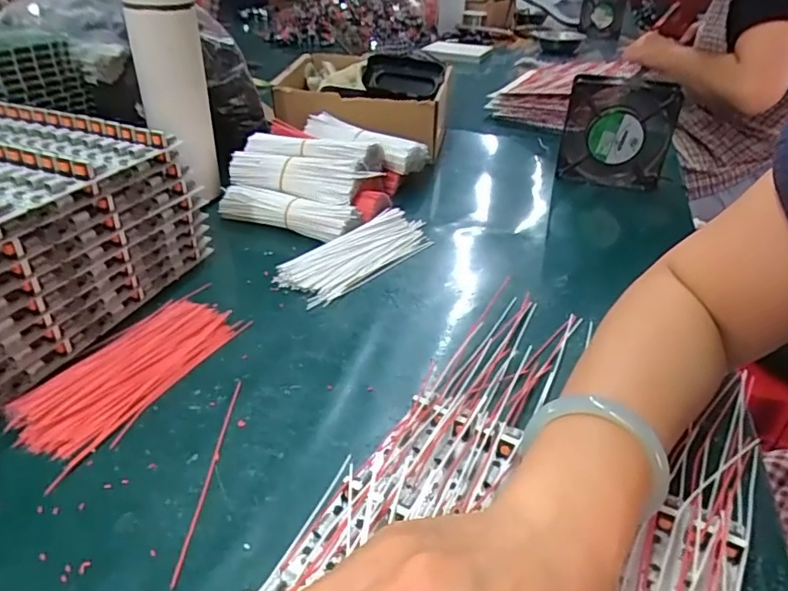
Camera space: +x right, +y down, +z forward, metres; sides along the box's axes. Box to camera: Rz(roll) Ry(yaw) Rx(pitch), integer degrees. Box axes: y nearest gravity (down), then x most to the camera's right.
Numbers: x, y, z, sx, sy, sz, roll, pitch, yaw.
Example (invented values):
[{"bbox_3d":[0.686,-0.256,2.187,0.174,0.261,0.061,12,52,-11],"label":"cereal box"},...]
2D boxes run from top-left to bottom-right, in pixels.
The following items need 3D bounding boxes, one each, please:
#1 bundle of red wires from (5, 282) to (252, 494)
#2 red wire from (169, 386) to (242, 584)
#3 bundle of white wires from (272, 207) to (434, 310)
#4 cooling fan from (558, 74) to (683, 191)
[{"bbox_3d":[-0.181,0.047,0.385,0.075,0.011,0.165,15,35,18],"label":"bundle of red wires"},{"bbox_3d":[-0.105,0.098,0.320,0.004,0.004,0.141,2,33,-1],"label":"red wire"},{"bbox_3d":[-0.033,-0.044,0.520,0.068,0.023,0.159,27,41,33],"label":"bundle of white wires"},{"bbox_3d":[0.261,-0.190,0.655,0.119,0.120,0.037,6,34,3],"label":"cooling fan"}]

